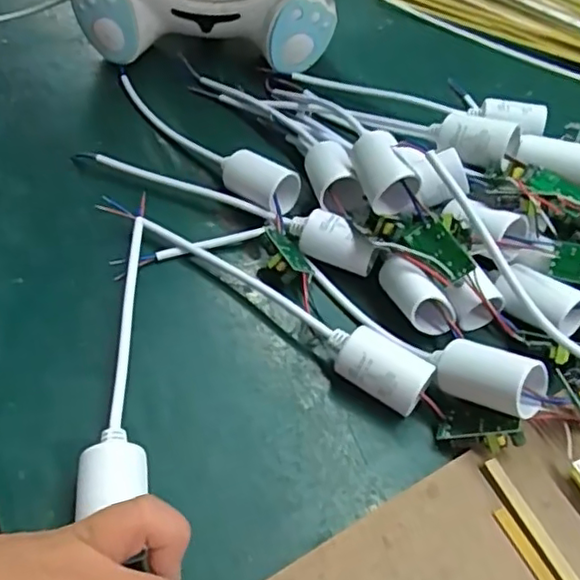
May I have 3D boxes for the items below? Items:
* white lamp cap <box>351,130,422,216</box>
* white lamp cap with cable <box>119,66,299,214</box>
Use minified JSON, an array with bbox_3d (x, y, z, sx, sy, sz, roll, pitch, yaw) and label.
[{"bbox_3d":[0.052,-0.066,0.341,0.026,0.026,0.041,-11,53,-12],"label":"white lamp cap"},{"bbox_3d":[-0.069,-0.111,0.413,0.028,0.032,0.193,-36,62,-28],"label":"white lamp cap with cable"}]

